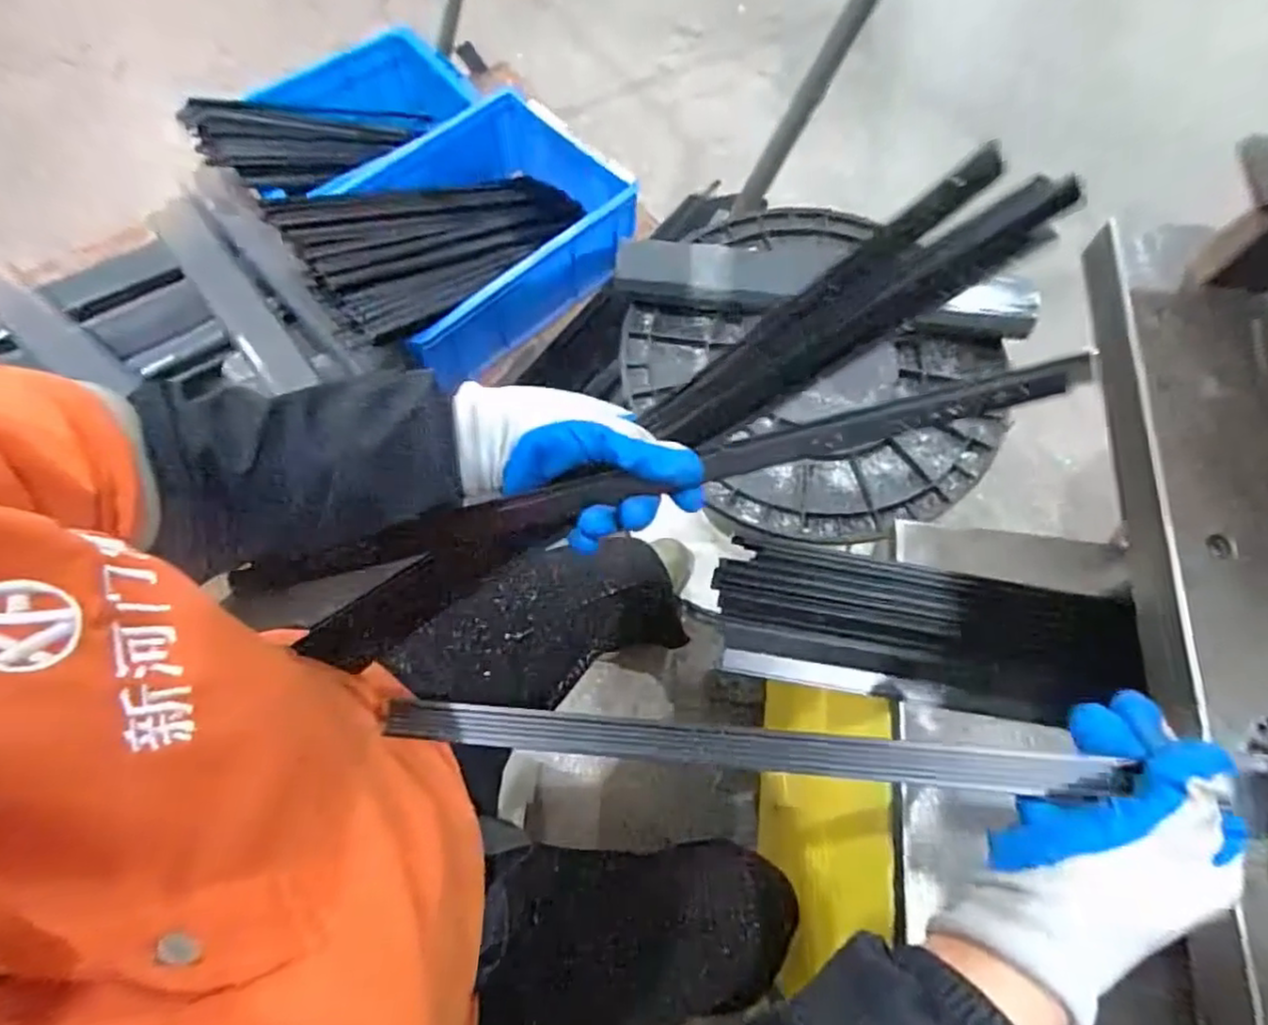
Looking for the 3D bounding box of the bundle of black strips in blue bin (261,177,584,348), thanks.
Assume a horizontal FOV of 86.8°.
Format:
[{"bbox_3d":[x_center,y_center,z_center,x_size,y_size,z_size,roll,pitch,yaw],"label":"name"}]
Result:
[{"bbox_3d":[-0.304,-0.463,1.127,0.492,0.148,0.269,-28,71,-11],"label":"bundle of black strips in blue bin"}]

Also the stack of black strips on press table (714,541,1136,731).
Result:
[{"bbox_3d":[0.198,0.084,0.474,0.274,0.018,0.089,9,82,10],"label":"stack of black strips on press table"}]

